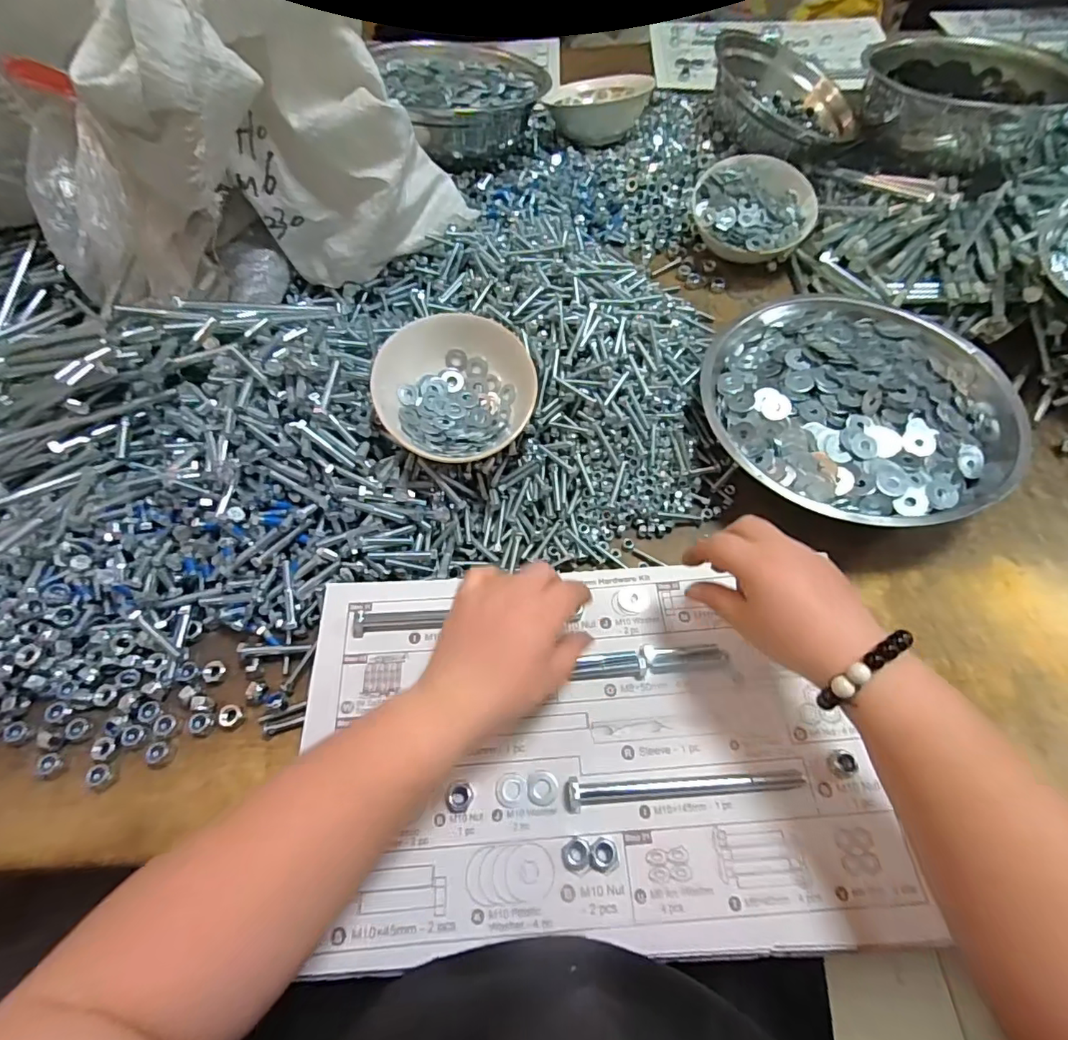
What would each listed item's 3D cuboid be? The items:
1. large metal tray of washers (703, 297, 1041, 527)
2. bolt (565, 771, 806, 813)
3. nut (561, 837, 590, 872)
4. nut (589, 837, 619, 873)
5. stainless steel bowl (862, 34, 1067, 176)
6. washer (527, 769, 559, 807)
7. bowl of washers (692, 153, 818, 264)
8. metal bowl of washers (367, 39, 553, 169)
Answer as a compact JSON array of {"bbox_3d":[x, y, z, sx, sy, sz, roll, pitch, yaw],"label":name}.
[{"bbox_3d":[0.282,-0.103,0.481,0.251,0.063,0.249,14,62,9],"label":"large metal tray of washers"},{"bbox_3d":[0.097,0.172,0.340,0.150,0.011,0.016,-3,61,0],"label":"bolt"},{"bbox_3d":[0.025,0.205,0.325,0.017,0.008,0.018,0,61,1],"label":"nut"},{"bbox_3d":[0.043,0.205,0.325,0.019,0.008,0.018,0,61,1],"label":"nut"},{"bbox_3d":[0.532,-0.531,0.665,0.206,0.076,0.204,-1,61,1],"label":"stainless steel bowl"},{"bbox_3d":[0.006,0.176,0.349,0.020,0.004,0.020,-1,61,1],"label":"washer"},{"bbox_3d":[0.249,-0.357,0.618,0.142,0.053,0.133,-27,78,-11],"label":"bowl of washers"},{"bbox_3d":[-0.086,-0.526,0.663,0.201,0.068,0.199,-18,62,-9],"label":"metal bowl of washers"}]

